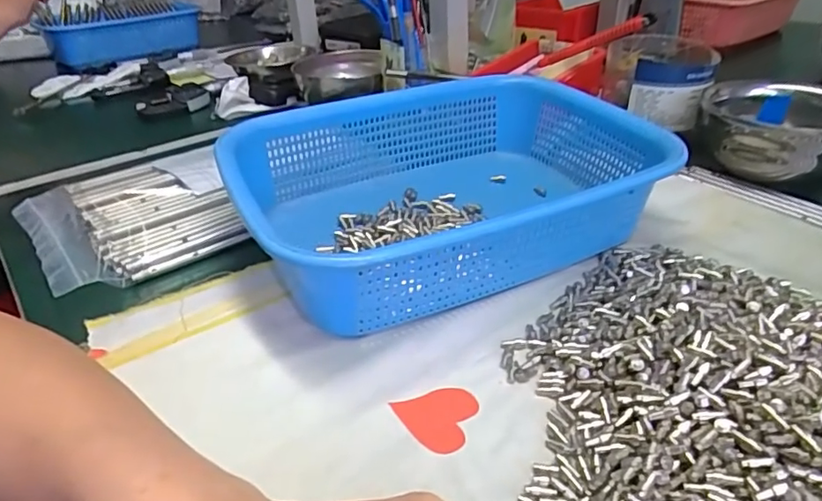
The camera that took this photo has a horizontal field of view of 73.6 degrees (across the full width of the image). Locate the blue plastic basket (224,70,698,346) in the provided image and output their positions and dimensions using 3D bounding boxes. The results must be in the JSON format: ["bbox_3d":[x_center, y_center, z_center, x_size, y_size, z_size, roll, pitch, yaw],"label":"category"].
[{"bbox_3d":[0.027,-0.047,0.391,0.279,0.078,0.205,-17,35,-20],"label":"blue plastic basket"}]

